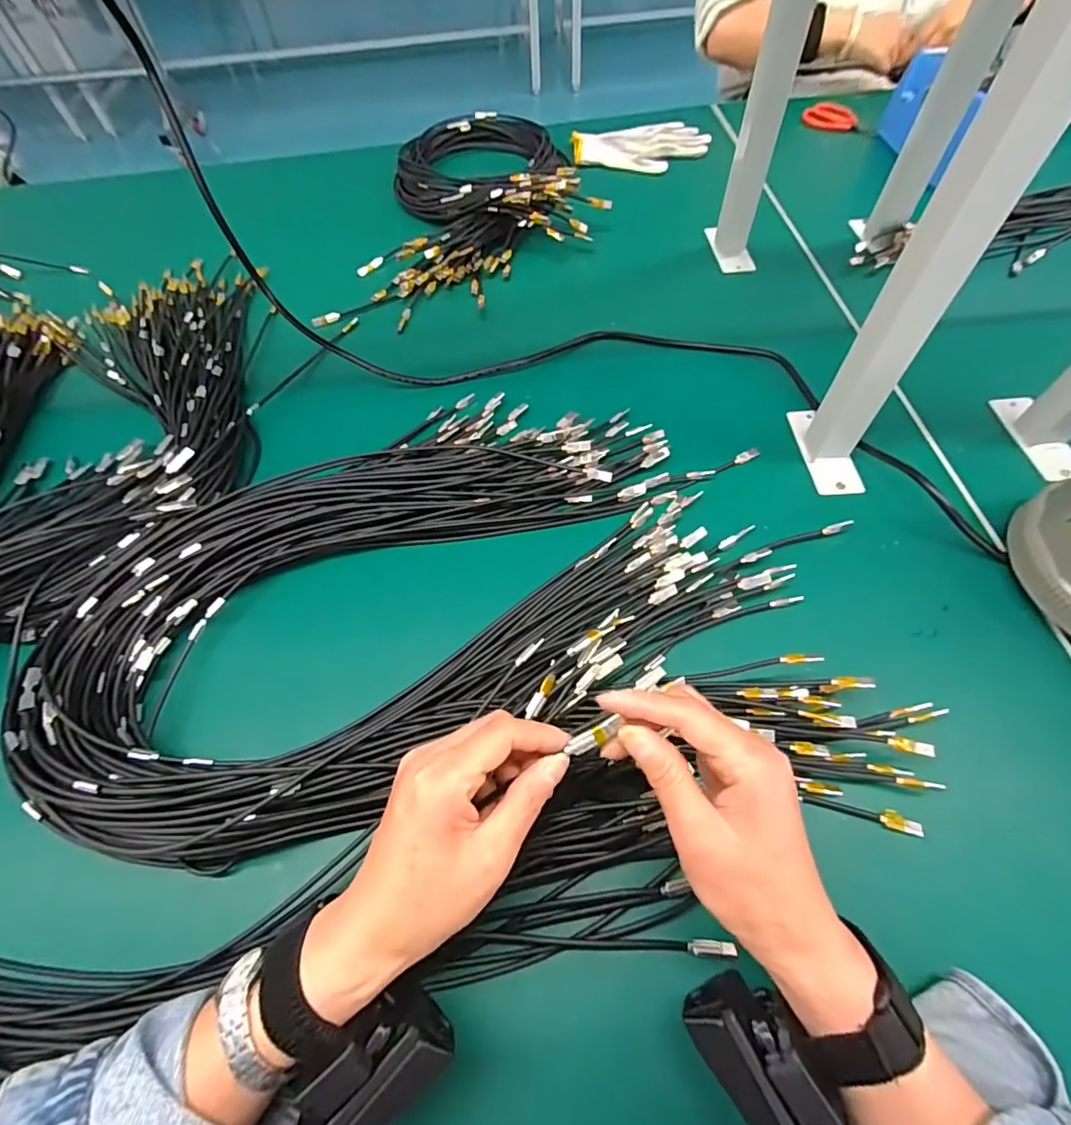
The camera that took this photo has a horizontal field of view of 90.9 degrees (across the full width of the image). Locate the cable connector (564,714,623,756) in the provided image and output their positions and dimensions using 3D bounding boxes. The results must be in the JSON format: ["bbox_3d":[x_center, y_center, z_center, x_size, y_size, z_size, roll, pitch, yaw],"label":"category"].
[{"bbox_3d":[0.029,0.084,0.256,0.028,0.006,0.009,-35,60,10],"label":"cable connector"}]

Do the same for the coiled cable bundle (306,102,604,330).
[{"bbox_3d":[-0.067,-0.493,0.703,0.313,0.066,0.504,7,59,7],"label":"coiled cable bundle"}]

